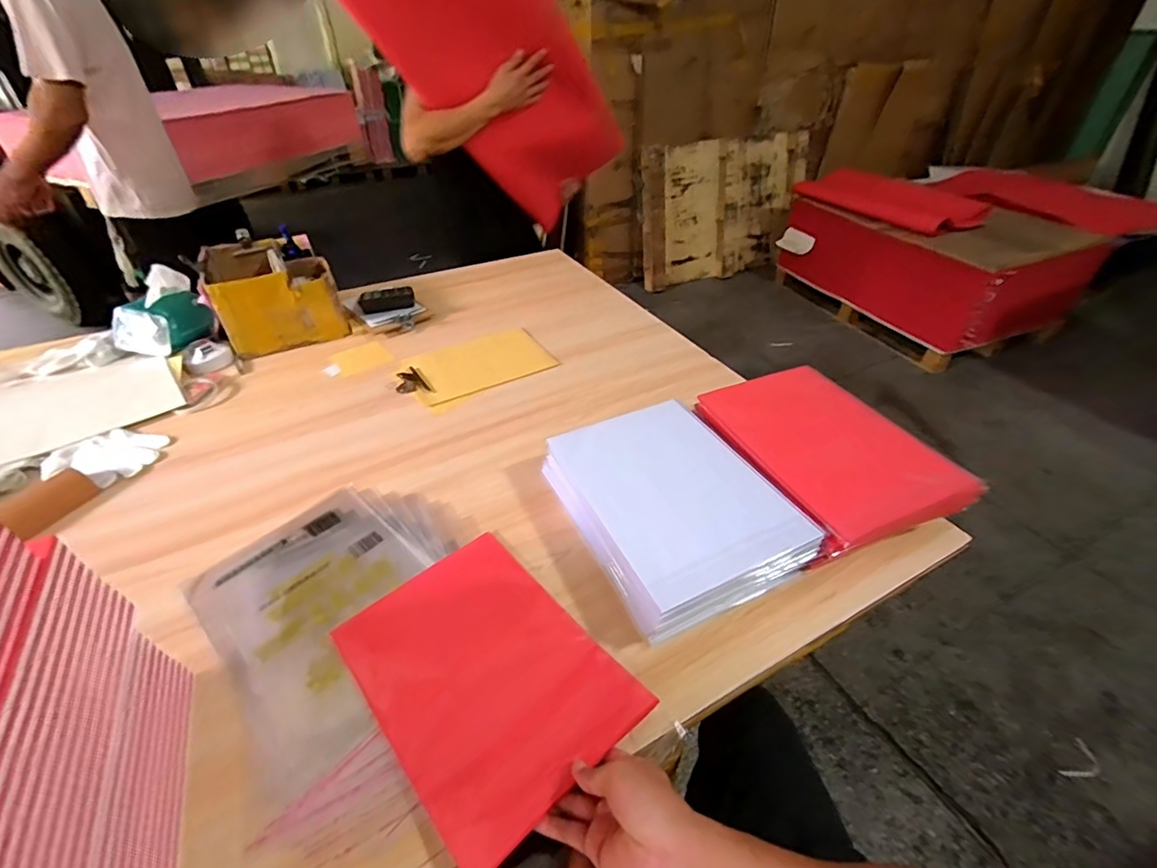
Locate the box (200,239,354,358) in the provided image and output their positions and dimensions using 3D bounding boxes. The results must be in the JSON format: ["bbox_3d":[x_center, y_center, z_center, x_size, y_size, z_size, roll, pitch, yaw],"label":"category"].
[{"bbox_3d":[-0.624,-0.294,1.058,0.213,0.144,0.223,-21,44,-21],"label":"box"}]

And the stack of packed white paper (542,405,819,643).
[{"bbox_3d":[0.116,0.082,0.648,0.226,0.059,0.318,-18,43,-19],"label":"stack of packed white paper"}]

